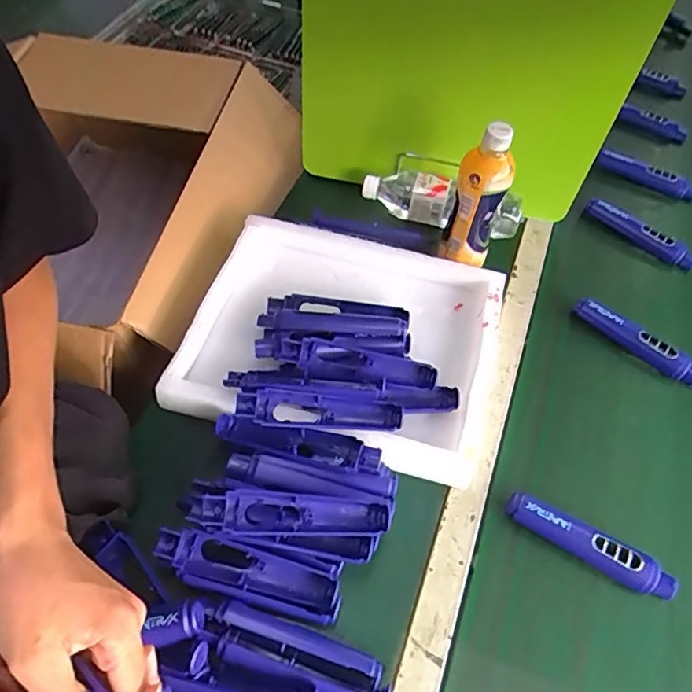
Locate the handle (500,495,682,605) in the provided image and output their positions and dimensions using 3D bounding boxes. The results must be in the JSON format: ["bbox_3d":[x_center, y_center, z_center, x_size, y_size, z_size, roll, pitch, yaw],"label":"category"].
[{"bbox_3d":[0.246,0.201,0.568,0.169,0.026,0.032,26,59,13],"label":"handle"}]

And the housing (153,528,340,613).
[{"bbox_3d":[-0.092,0.207,0.525,0.171,0.033,0.033,14,57,6],"label":"housing"}]

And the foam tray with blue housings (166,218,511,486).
[{"bbox_3d":[0.002,-0.016,0.681,0.364,0.069,0.309,14,57,6],"label":"foam tray with blue housings"}]

